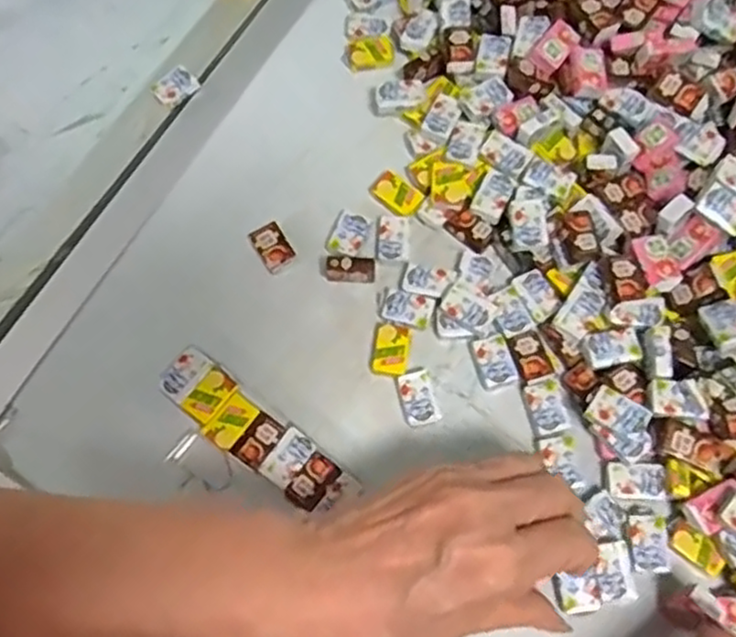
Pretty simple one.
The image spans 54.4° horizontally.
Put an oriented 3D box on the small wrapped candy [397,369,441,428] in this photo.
[{"bbox_3d":[0.025,0.039,0.350,0.017,0.004,0.027,-15,70,-3],"label":"small wrapped candy"}]

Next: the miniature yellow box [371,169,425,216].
[{"bbox_3d":[0.016,-0.068,0.390,0.028,0.004,0.017,36,75,14],"label":"miniature yellow box"}]

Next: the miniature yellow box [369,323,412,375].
[{"bbox_3d":[0.011,0.015,0.360,0.018,0.004,0.026,9,70,5],"label":"miniature yellow box"}]

